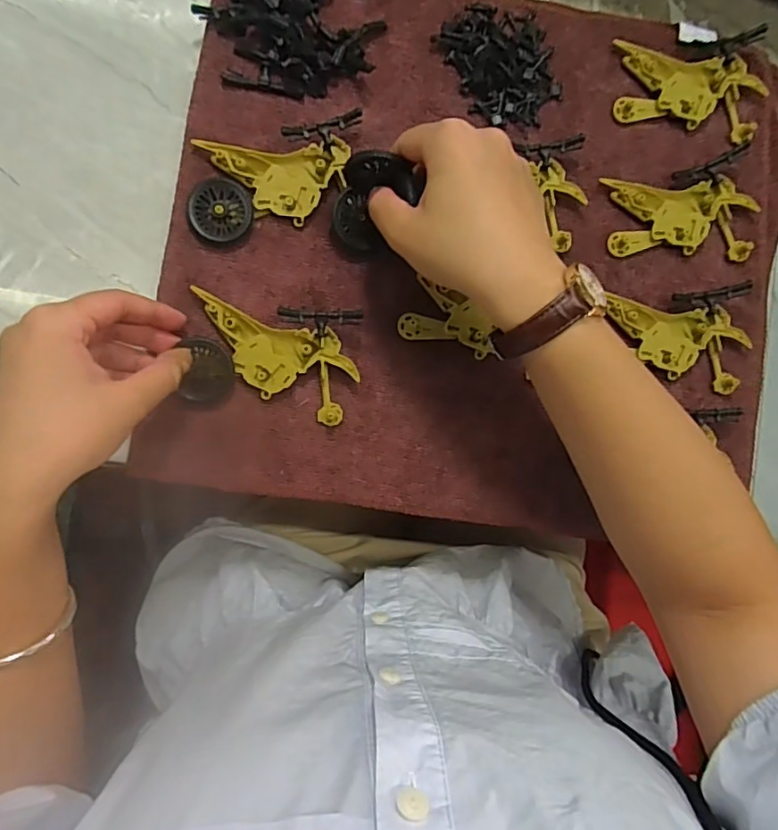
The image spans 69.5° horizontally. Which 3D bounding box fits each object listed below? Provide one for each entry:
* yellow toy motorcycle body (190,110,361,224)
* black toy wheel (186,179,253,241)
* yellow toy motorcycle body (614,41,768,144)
[{"bbox_3d":[-0.060,-0.144,0.335,0.091,0.015,0.053,-13,90,-6],"label":"yellow toy motorcycle body"},{"bbox_3d":[-0.100,-0.121,0.335,0.036,0.008,0.034,0,88,-6],"label":"black toy wheel"},{"bbox_3d":[0.198,-0.214,0.374,0.097,0.013,0.050,9,87,-6],"label":"yellow toy motorcycle body"}]

